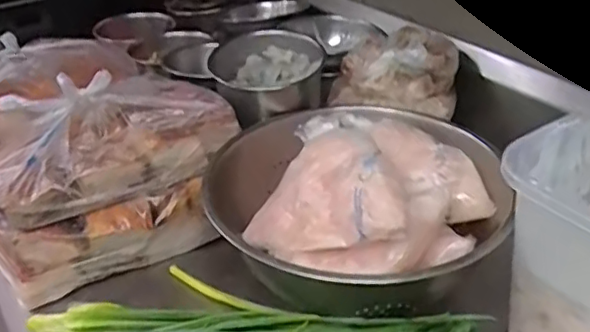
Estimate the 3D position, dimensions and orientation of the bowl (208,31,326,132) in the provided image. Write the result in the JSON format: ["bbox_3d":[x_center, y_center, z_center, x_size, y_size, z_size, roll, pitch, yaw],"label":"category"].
[{"bbox_3d":[-0.030,-0.127,0.852,0.147,0.067,0.147,-2,32,1],"label":"bowl"}]

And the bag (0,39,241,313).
[{"bbox_3d":[-0.287,-0.025,0.790,0.368,0.194,0.273,25,41,37],"label":"bag"}]

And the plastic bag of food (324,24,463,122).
[{"bbox_3d":[0.146,-0.142,0.879,0.163,0.086,0.129,10,34,19],"label":"plastic bag of food"}]

